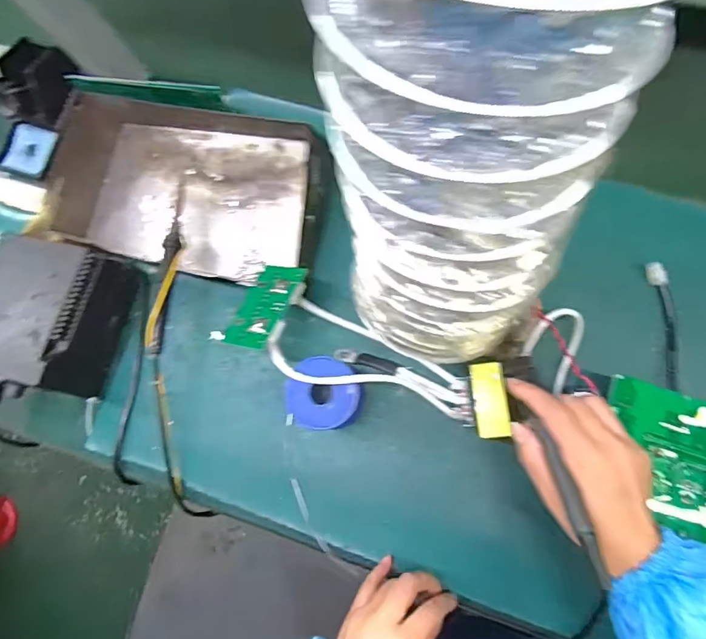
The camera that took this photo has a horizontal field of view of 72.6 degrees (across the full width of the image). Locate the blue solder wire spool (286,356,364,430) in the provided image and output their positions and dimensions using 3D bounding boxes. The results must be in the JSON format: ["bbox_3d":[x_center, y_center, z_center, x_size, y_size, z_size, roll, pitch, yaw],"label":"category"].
[{"bbox_3d":[-0.022,0.068,0.456,0.067,0.062,0.065,-1,81,8],"label":"blue solder wire spool"}]

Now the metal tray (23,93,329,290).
[{"bbox_3d":[-0.171,-0.146,0.512,0.286,0.052,0.184,9,83,9],"label":"metal tray"}]

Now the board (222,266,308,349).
[{"bbox_3d":[-0.078,-0.014,0.434,0.050,0.007,0.087,5,58,18],"label":"board"}]

